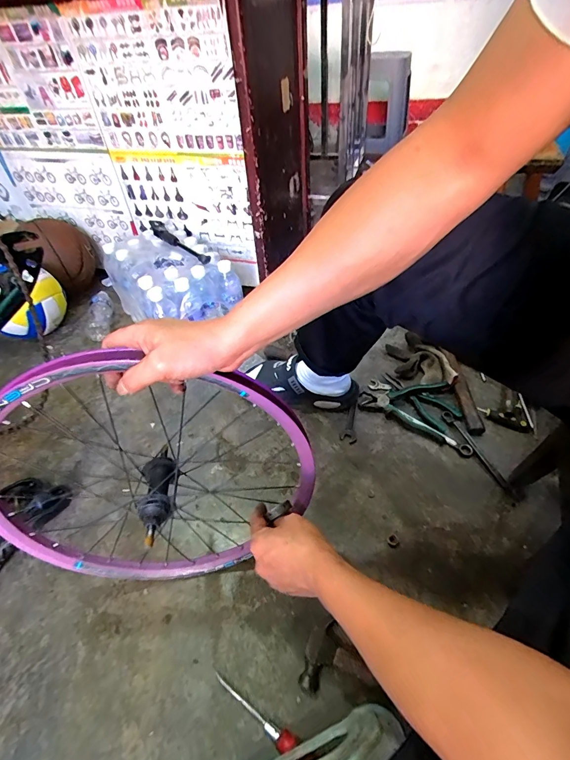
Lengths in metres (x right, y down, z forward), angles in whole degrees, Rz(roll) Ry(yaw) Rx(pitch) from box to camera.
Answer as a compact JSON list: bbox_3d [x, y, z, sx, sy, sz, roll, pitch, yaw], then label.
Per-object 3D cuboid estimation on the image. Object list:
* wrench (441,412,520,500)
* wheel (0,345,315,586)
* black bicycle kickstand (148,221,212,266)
[{"bbox_3d":[0.382,0.142,0.713,0.021,0.008,0.215,-17,48,-11],"label":"wrench"},{"bbox_3d":[-0.163,0.148,0.471,0.394,0.412,0.115,-1,47,3],"label":"wheel"},{"bbox_3d":[-0.287,-0.371,0.961,0.043,0.027,0.291,-31,52,-24],"label":"black bicycle kickstand"}]

